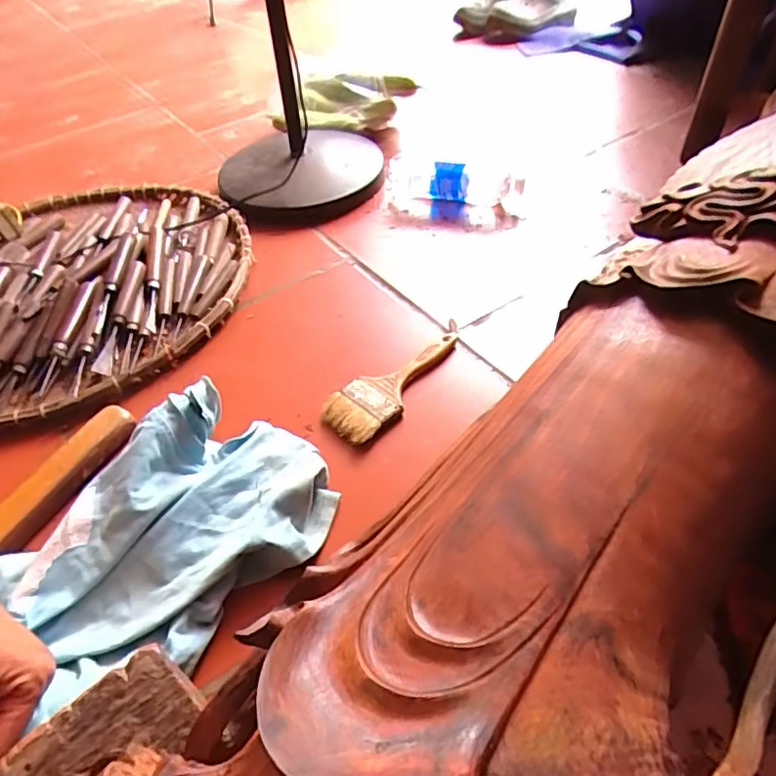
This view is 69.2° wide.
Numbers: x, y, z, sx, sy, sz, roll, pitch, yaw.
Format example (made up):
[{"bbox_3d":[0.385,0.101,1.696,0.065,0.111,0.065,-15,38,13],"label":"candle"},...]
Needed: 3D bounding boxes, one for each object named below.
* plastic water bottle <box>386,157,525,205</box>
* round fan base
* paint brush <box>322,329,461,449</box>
[{"bbox_3d":[0.104,-0.316,0.872,0.212,0.064,0.057,14,49,20],"label":"plastic water bottle"},{"bbox_3d":[-0.150,-0.377,0.959,0.262,0.067,0.277,-3,46,4],"label":"round fan base"},{"bbox_3d":[0.011,-0.005,0.608,0.066,0.019,0.180,33,57,32],"label":"paint brush"}]

